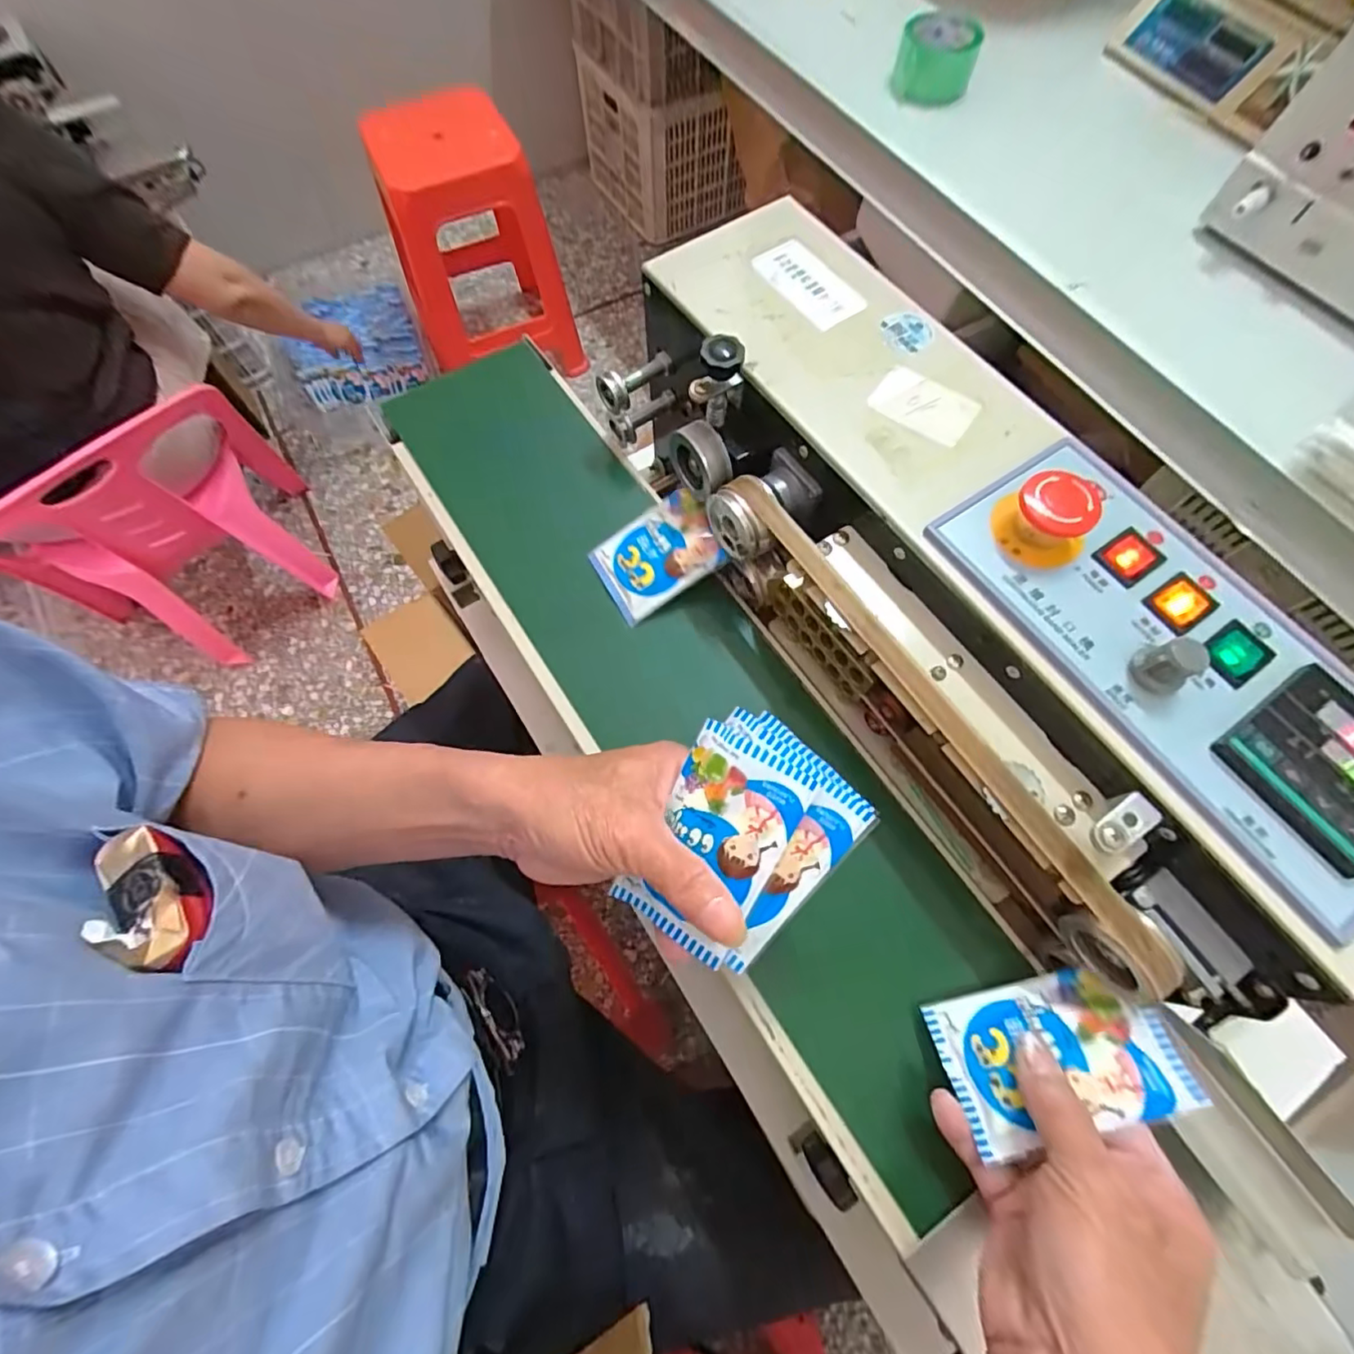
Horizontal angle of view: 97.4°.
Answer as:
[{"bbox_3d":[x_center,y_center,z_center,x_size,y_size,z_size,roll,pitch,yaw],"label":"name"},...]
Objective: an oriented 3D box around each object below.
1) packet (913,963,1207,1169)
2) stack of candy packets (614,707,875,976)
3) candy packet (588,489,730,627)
[{"bbox_3d":[0.187,0.187,0.297,0.103,0.007,0.066,-20,45,6],"label":"packet"},{"bbox_3d":[0.028,0.081,0.291,0.086,0.017,0.115,37,98,6],"label":"stack of candy packets"},{"bbox_3d":[-0.013,-0.086,0.425,0.087,0.013,0.066,-32,73,5],"label":"candy packet"}]

